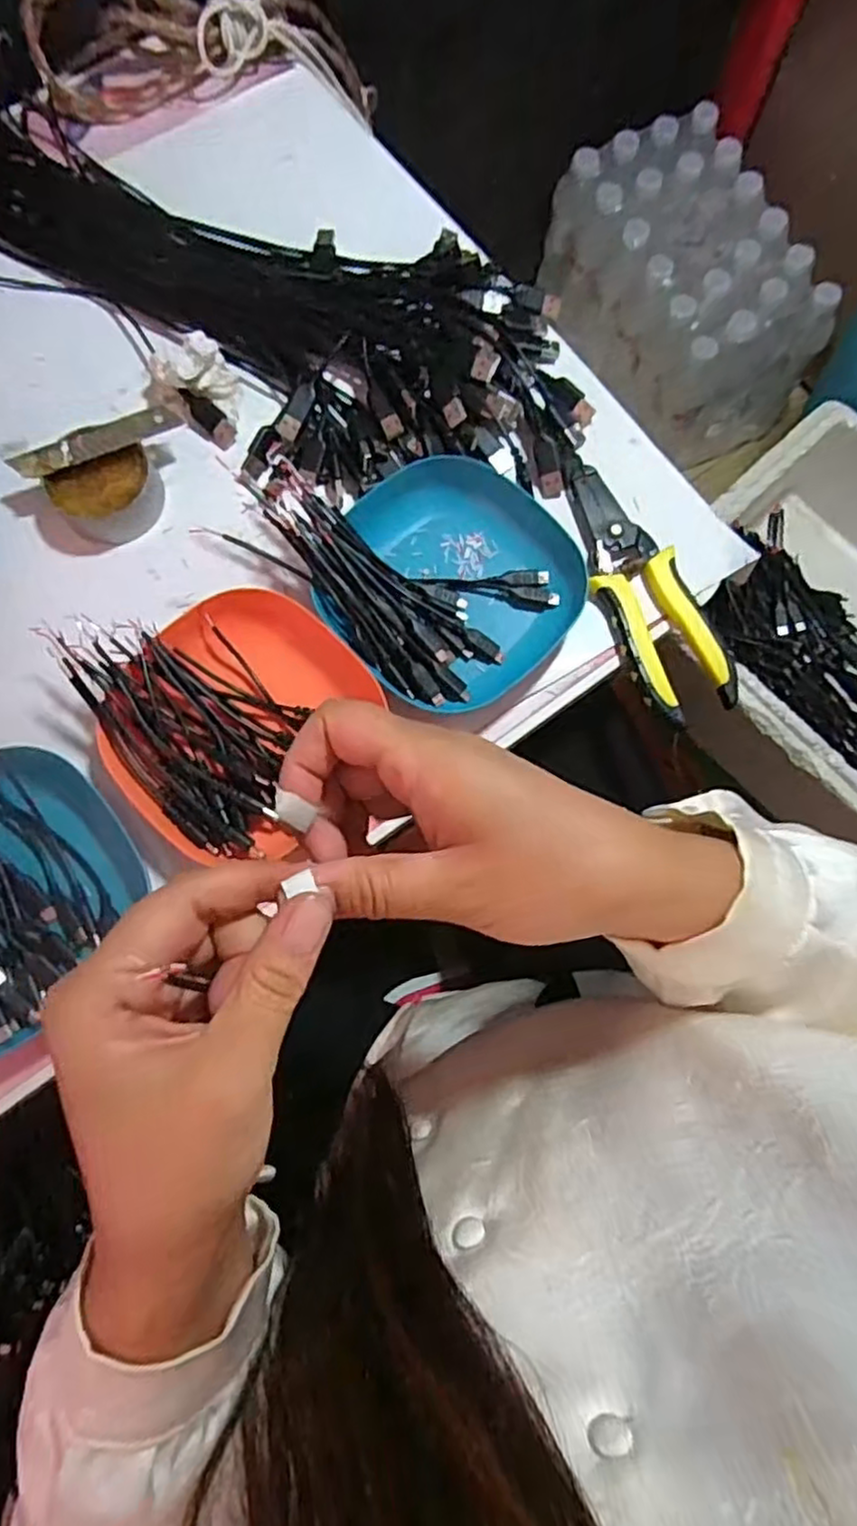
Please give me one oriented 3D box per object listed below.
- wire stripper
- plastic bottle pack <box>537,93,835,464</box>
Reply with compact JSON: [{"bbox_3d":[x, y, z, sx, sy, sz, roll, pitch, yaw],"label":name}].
[{"bbox_3d":[0.129,-0.106,0.431,0.053,0.013,0.167,-21,80,-6],"label":"wire stripper"},{"bbox_3d":[0.326,-0.618,0.942,0.223,0.193,0.362,-29,81,-7],"label":"plastic bottle pack"}]

